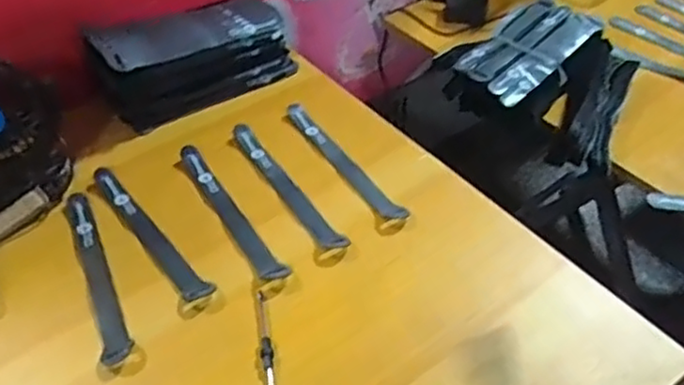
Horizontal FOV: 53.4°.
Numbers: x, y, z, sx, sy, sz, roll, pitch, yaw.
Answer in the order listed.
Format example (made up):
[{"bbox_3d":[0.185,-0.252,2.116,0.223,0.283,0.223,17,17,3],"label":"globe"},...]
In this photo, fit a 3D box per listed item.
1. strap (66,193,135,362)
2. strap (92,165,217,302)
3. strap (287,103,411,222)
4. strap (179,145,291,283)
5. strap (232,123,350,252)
[{"bbox_3d":[-0.210,0.065,0.577,0.023,0.004,0.193,-18,48,-17],"label":"strap"},{"bbox_3d":[-0.175,0.033,0.605,0.024,0.004,0.190,-32,53,-27],"label":"strap"},{"bbox_3d":[0.000,-0.032,0.667,0.024,0.010,0.189,-25,50,-22],"label":"strap"},{"bbox_3d":[-0.103,0.016,0.624,0.024,0.009,0.190,-23,49,-21],"label":"strap"},{"bbox_3d":[-0.056,-0.007,0.647,0.022,0.009,0.193,-25,50,-22],"label":"strap"}]

